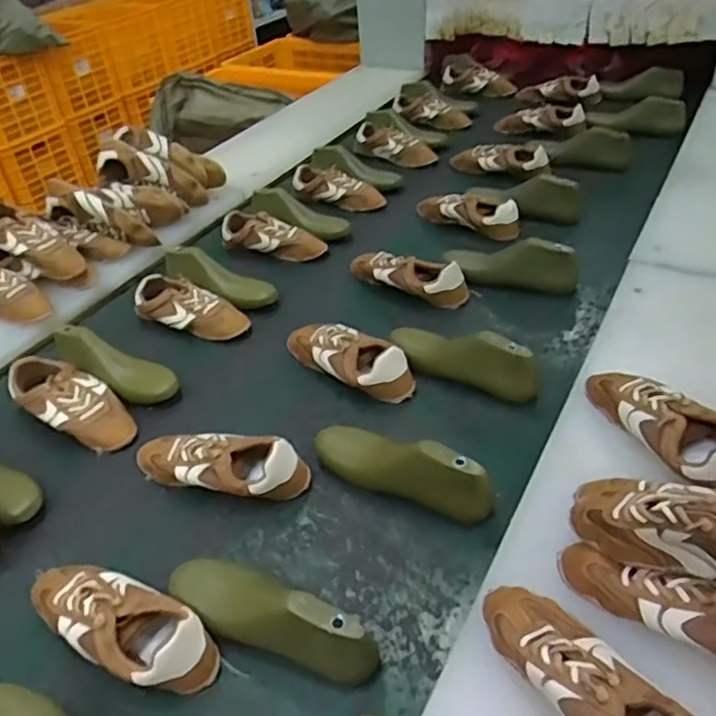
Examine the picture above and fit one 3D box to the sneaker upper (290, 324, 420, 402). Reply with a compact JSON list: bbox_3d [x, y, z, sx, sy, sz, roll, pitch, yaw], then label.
[{"bbox_3d":[-0.018,0.000,0.984,0.229,0.068,0.074,28,51,32],"label":"sneaker upper"}]

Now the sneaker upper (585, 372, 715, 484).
[{"bbox_3d":[0.368,0.072,0.769,0.083,0.070,0.219,-17,42,-13],"label":"sneaker upper"}]

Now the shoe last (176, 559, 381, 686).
[{"bbox_3d":[-0.098,0.262,0.658,0.241,0.084,0.061,20,47,26],"label":"shoe last"}]

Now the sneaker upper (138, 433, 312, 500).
[{"bbox_3d":[-0.183,0.138,0.833,0.237,0.074,0.083,9,43,16],"label":"sneaker upper"}]

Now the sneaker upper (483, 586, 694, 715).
[{"bbox_3d":[0.200,0.279,0.542,0.080,0.074,0.228,-23,44,-20],"label":"sneaker upper"}]

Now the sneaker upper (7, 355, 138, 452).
[{"bbox_3d":[-0.424,0.065,0.953,0.221,0.059,0.100,29,51,33],"label":"sneaker upper"}]

